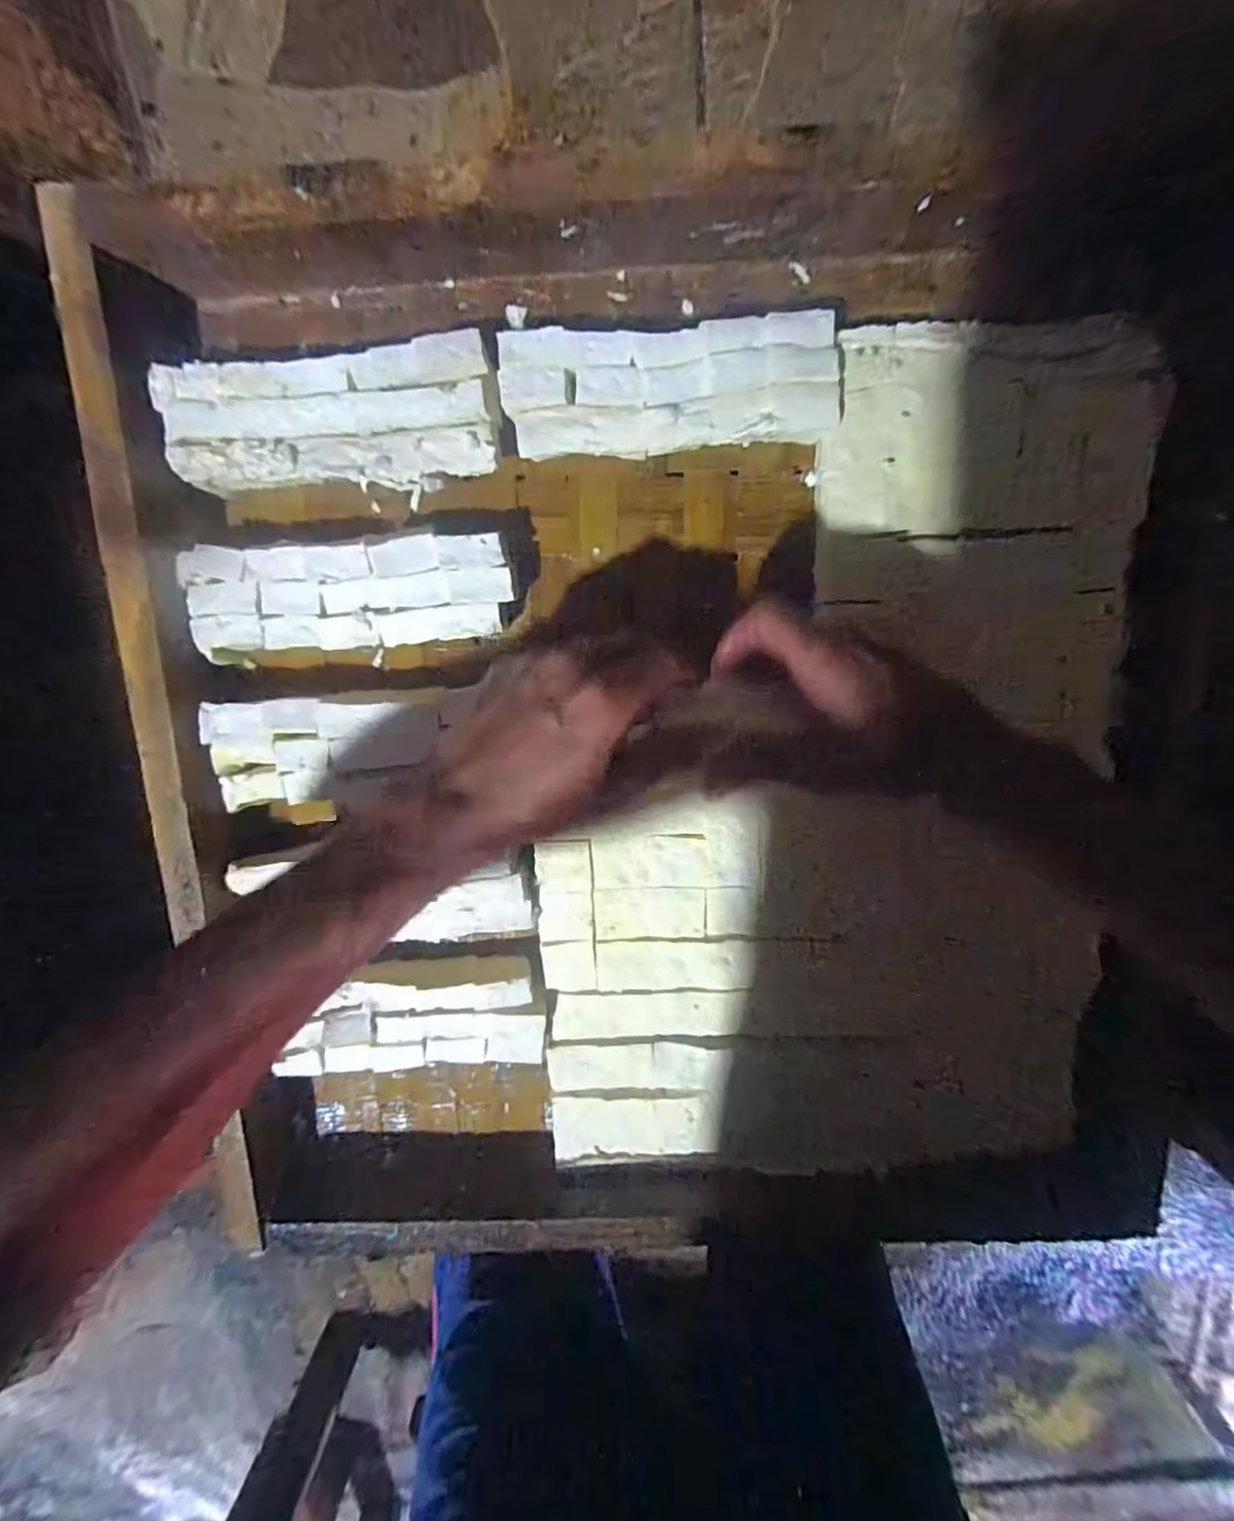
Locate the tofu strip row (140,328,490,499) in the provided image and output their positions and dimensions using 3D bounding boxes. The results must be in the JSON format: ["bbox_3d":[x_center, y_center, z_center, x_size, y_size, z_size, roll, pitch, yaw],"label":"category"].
[{"bbox_3d":[-0.151,-0.179,0.323,0.172,0.033,0.069,-6,102,3],"label":"tofu strip row"}]

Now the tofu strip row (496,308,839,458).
[{"bbox_3d":[0.027,-0.193,0.318,0.169,0.034,0.059,-3,100,2],"label":"tofu strip row"}]

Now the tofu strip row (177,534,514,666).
[{"bbox_3d":[-0.147,-0.091,0.337,0.174,0.032,0.054,-3,100,2],"label":"tofu strip row"}]

